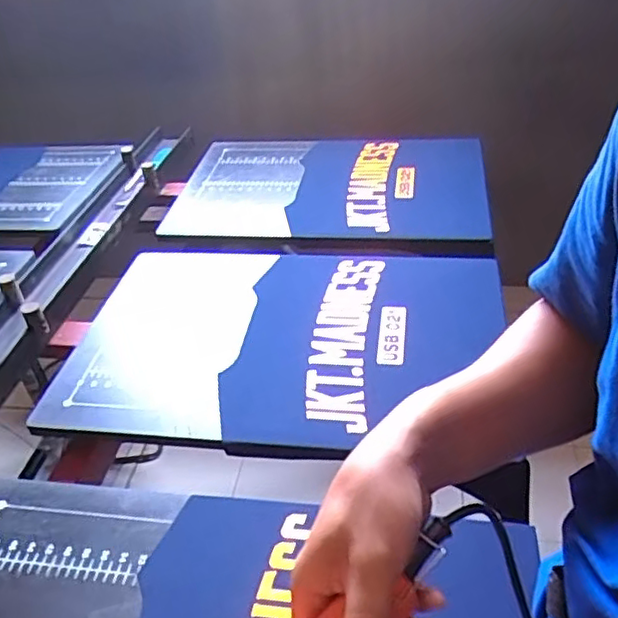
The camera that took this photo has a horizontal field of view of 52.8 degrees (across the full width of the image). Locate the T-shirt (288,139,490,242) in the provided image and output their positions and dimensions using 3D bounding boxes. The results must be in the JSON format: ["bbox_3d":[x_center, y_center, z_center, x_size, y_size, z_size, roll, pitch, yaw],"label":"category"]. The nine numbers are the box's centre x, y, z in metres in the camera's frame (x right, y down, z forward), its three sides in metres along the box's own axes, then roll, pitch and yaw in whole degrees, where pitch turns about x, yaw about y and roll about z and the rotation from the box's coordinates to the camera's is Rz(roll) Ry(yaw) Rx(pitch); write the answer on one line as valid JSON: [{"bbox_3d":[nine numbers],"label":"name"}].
[{"bbox_3d":[0.158,-0.256,1.220,0.349,0.026,0.421,1,37,9],"label":"T-shirt"}]

